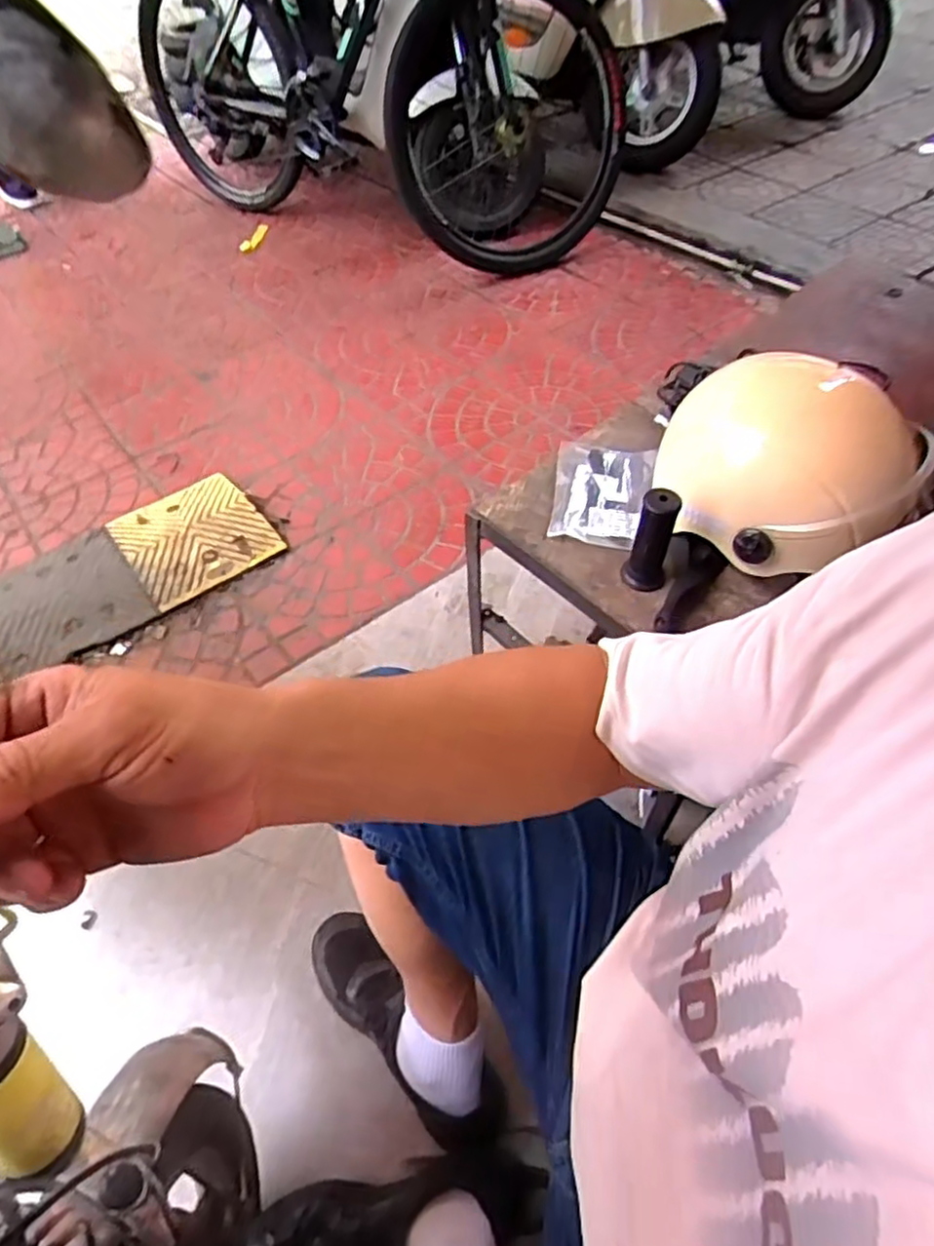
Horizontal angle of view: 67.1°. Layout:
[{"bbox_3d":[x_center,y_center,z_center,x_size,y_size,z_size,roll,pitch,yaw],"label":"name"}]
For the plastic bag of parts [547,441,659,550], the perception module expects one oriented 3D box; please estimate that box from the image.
[{"bbox_3d":[0.158,-0.151,0.817,0.108,0.021,0.158,9,55,6],"label":"plastic bag of parts"}]

